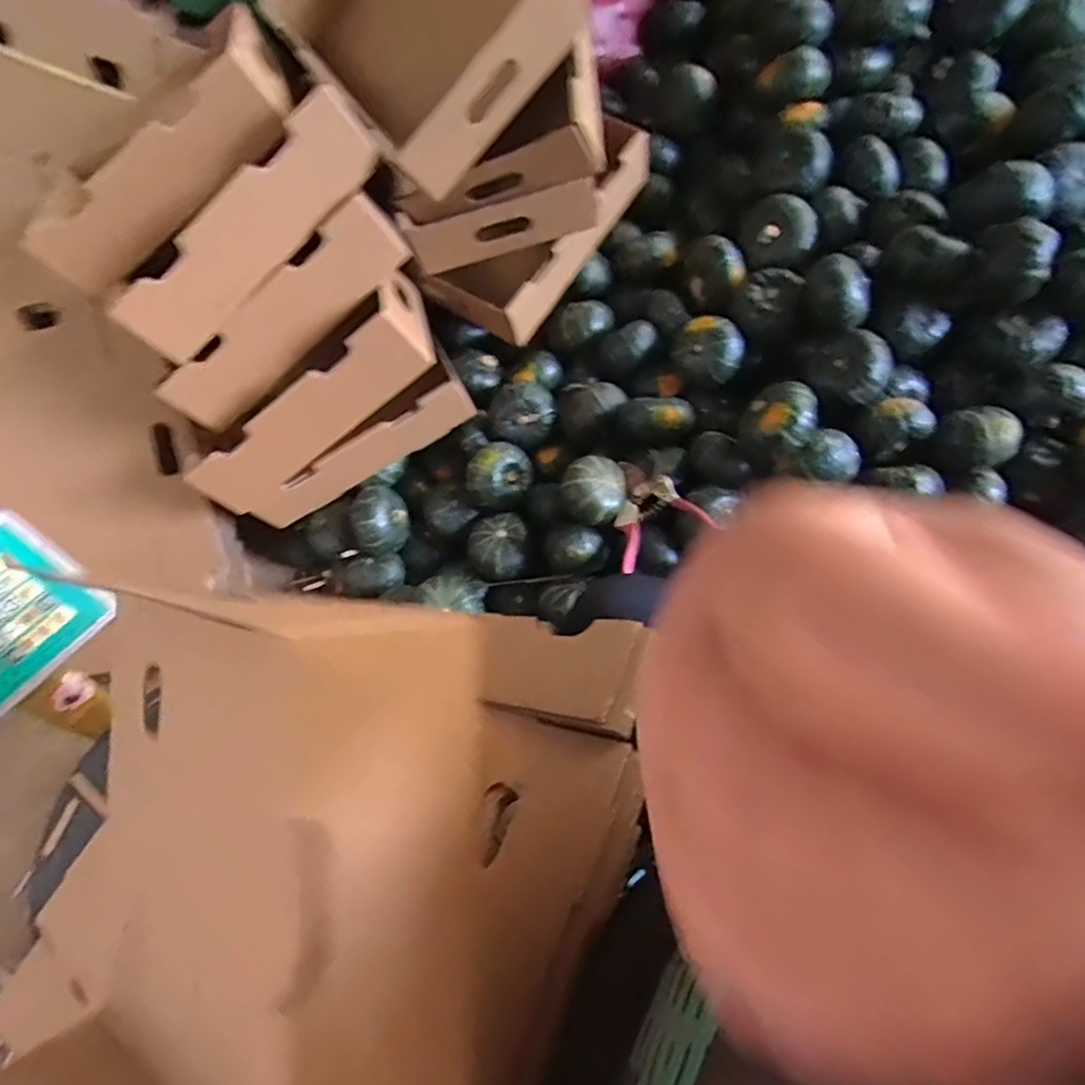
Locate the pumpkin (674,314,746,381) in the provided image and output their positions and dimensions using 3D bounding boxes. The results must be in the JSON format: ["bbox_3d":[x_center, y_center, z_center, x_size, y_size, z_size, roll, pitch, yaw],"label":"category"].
[{"bbox_3d":[0.235,-0.270,0.865,0.070,0.064,0.089,-26,60,-12],"label":"pumpkin"}]

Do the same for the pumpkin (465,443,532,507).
[{"bbox_3d":[-0.063,-0.106,0.914,0.093,0.075,0.078,-8,58,-2],"label":"pumpkin"}]

